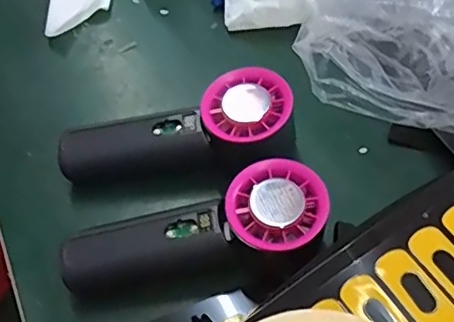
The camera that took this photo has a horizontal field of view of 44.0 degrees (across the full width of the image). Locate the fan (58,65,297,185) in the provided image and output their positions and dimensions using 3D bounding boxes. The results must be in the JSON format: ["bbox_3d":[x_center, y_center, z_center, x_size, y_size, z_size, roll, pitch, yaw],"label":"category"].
[{"bbox_3d":[-0.031,-0.013,0.374,0.156,0.048,0.059,-14,57,11],"label":"fan"}]

